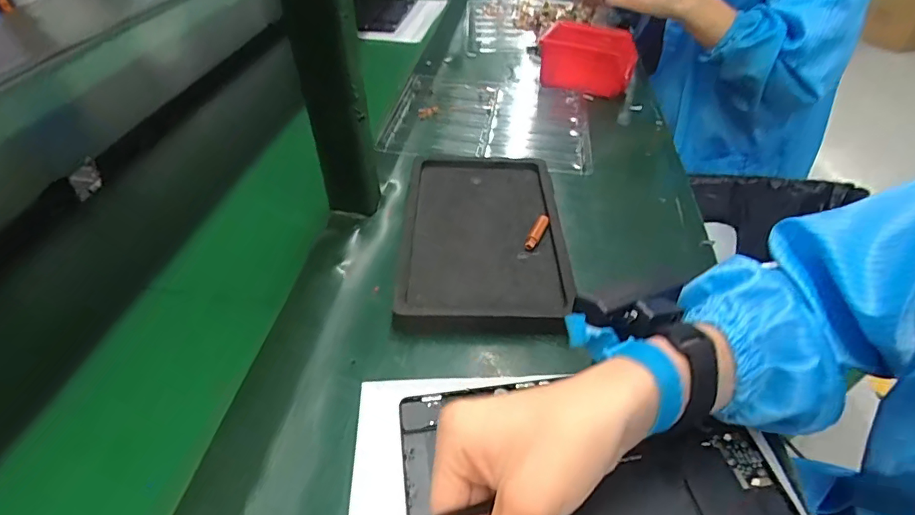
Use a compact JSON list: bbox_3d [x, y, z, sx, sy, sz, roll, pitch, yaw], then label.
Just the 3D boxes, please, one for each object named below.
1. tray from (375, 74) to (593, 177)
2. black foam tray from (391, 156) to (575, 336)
[{"bbox_3d":[0.047,-0.201,0.692,0.271,0.022,0.248,8,44,4],"label":"tray"},{"bbox_3d":[0.025,-0.031,0.501,0.156,0.022,0.266,2,44,-2],"label":"black foam tray"}]

